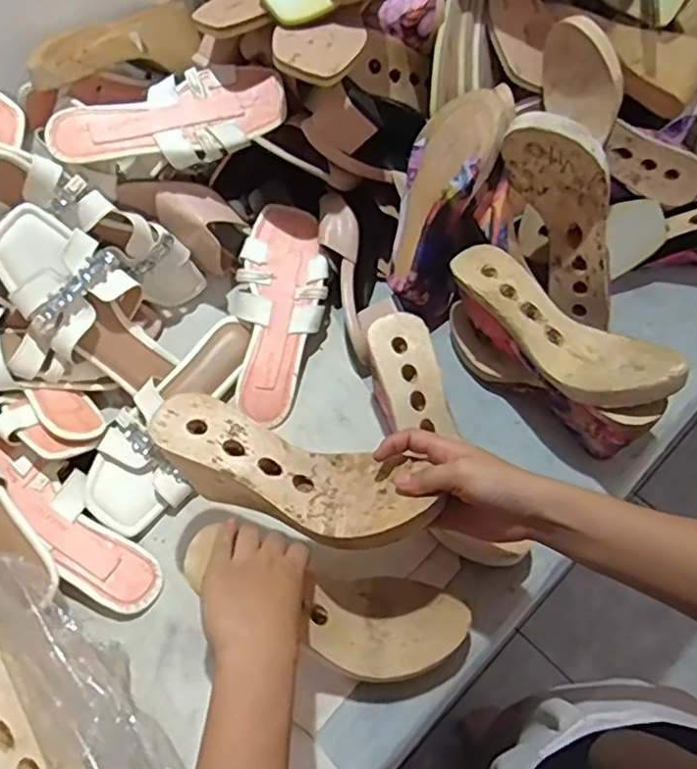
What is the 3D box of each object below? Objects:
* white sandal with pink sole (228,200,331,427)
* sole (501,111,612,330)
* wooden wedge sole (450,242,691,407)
[{"bbox_3d":[-0.078,-0.078,0.697,0.106,0.038,0.242,4,76,5],"label":"white sandal with pink sole"},{"bbox_3d":[0.213,-0.162,0.634,0.057,0.232,0.081,-40,32,-19],"label":"sole"},{"bbox_3d":[0.190,-0.060,0.588,0.081,0.047,0.236,-38,64,-18],"label":"wooden wedge sole"}]

